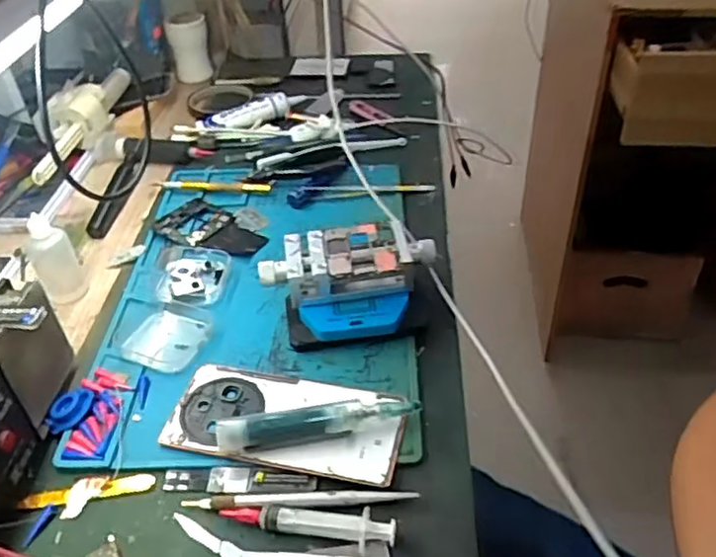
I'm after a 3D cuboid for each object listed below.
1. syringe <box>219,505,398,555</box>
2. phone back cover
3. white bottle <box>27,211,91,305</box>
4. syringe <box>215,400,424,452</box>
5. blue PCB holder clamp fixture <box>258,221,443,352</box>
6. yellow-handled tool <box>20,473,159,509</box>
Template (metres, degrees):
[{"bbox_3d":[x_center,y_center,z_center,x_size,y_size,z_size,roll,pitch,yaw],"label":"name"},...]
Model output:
[{"bbox_3d":[-0.031,0.147,0.394,0.105,0.010,0.021,4,40,5],"label":"syringe"},{"bbox_3d":[-0.050,0.095,0.457,0.161,0.011,0.075,9,41,11],"label":"phone back cover"},{"bbox_3d":[-0.260,-0.020,0.562,0.035,0.076,0.036,-19,44,-21],"label":"white bottle"},{"bbox_3d":[-0.026,0.099,0.442,0.134,0.022,0.020,-6,40,-7],"label":"syringe"},{"bbox_3d":[-0.005,0.006,0.528,0.140,0.058,0.092,-5,40,-6],"label":"blue PCB holder clamp fixture"},{"bbox_3d":[-0.176,0.139,0.428,0.085,0.005,0.013,-6,40,-8],"label":"yellow-handled tool"}]

